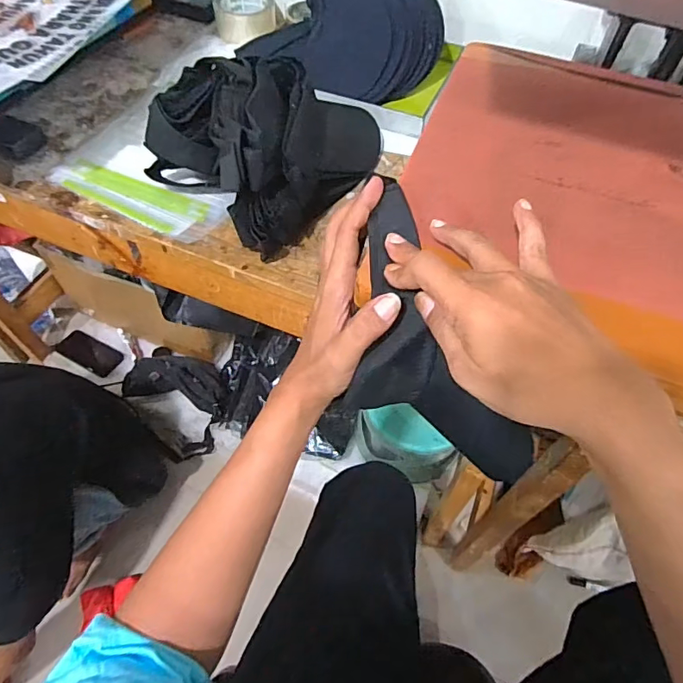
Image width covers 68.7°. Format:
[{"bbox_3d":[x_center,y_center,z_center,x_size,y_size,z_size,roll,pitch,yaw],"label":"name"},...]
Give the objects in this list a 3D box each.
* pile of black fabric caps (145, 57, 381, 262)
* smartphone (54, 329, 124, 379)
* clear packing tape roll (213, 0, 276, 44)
[{"bbox_3d":[-0.072,-0.258,0.592,0.195,0.143,0.268,35,62,19],"label":"pile of black fabric caps"},{"bbox_3d":[-0.659,0.031,1.310,0.168,0.012,0.080,27,70,10],"label":"smartphone"},{"bbox_3d":[-0.162,-0.550,0.845,0.101,0.042,0.100,1,57,-1],"label":"clear packing tape roll"}]

